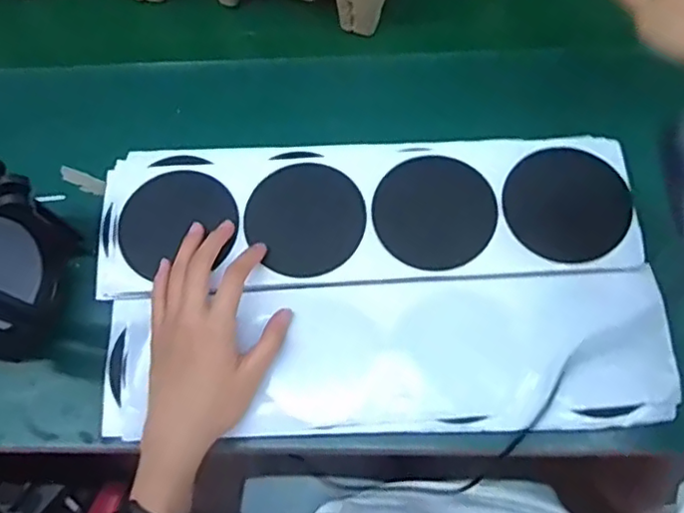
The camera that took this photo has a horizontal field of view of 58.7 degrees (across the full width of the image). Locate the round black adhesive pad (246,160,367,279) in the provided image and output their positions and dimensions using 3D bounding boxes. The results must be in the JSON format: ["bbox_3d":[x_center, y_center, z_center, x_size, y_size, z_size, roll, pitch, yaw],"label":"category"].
[{"bbox_3d":[-0.028,-0.031,0.475,0.086,0.009,0.091,0,68,1],"label":"round black adhesive pad"}]

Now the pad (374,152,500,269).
[{"bbox_3d":[0.072,-0.035,0.473,0.090,0.011,0.090,0,68,1],"label":"pad"}]

